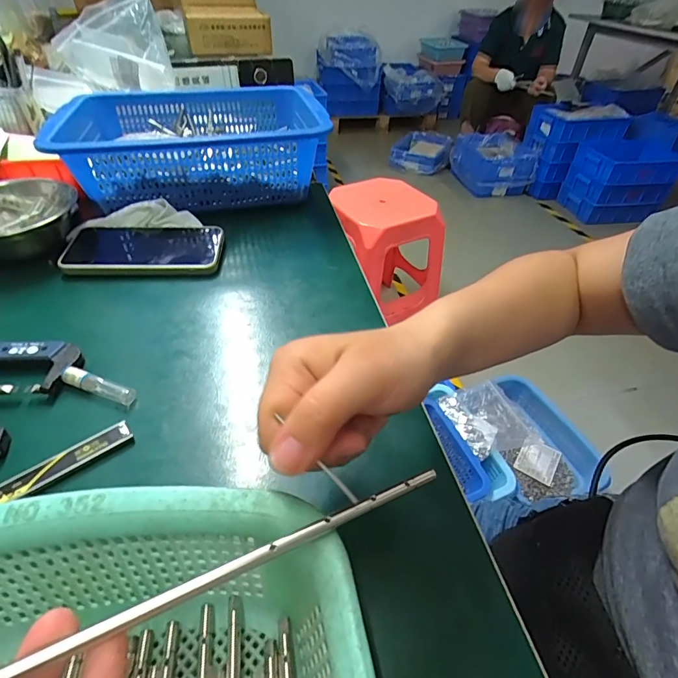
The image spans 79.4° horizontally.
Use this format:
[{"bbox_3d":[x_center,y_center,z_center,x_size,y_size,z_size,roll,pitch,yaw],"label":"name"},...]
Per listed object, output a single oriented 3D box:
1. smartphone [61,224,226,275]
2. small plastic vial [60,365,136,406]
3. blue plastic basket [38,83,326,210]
[{"bbox_3d":[-0.208,-0.093,0.429,0.169,0.016,0.081,-1,44,-1],"label":"smartphone"},{"bbox_3d":[-0.179,0.035,0.305,0.059,0.013,0.011,14,46,14],"label":"small plastic vial"},{"bbox_3d":[-0.173,-0.248,0.529,0.299,0.095,0.240,-8,45,-8],"label":"blue plastic basket"}]

